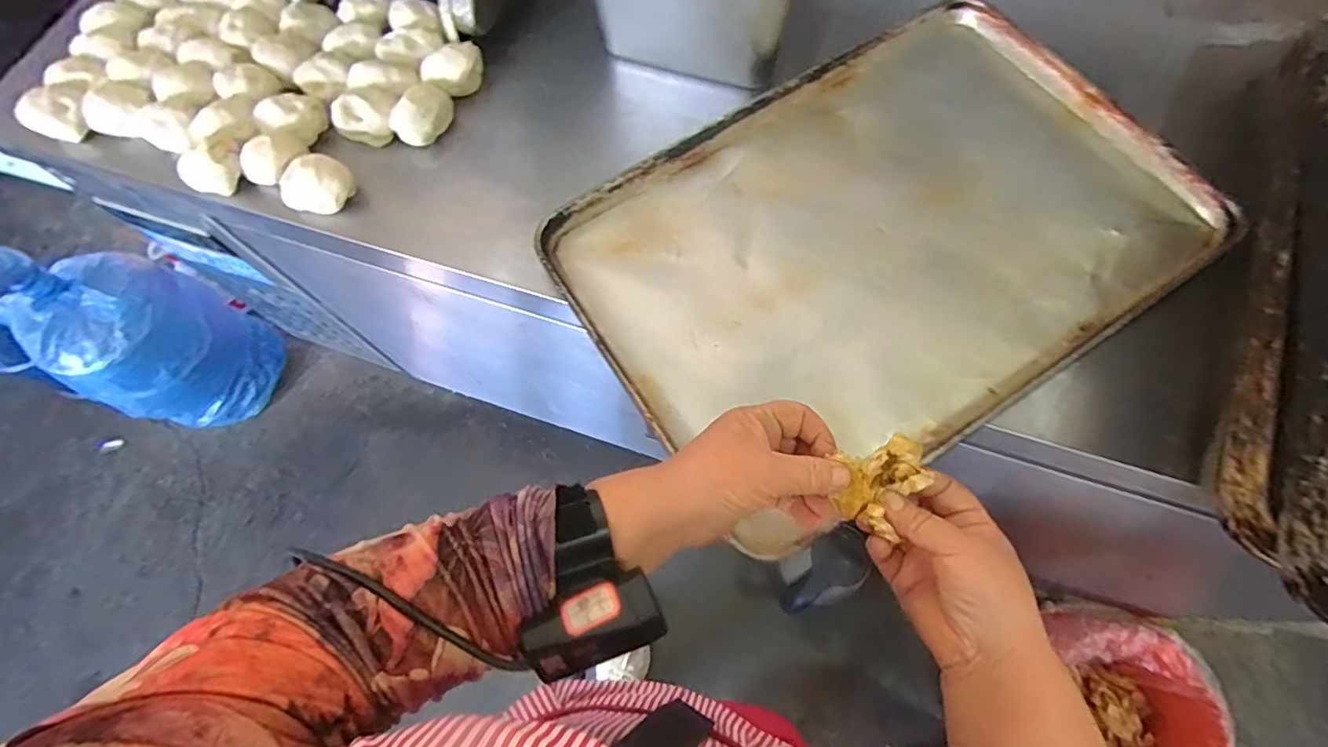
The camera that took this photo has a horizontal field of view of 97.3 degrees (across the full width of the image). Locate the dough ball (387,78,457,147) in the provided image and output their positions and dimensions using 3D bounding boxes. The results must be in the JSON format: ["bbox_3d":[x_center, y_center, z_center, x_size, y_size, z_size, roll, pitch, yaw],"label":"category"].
[{"bbox_3d":[-0.274,-0.296,0.672,0.051,0.048,0.074,35,74,14],"label":"dough ball"}]

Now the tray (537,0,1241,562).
[{"bbox_3d":[0.217,-0.138,0.595,0.587,0.032,0.399,-32,71,-10],"label":"tray"}]

